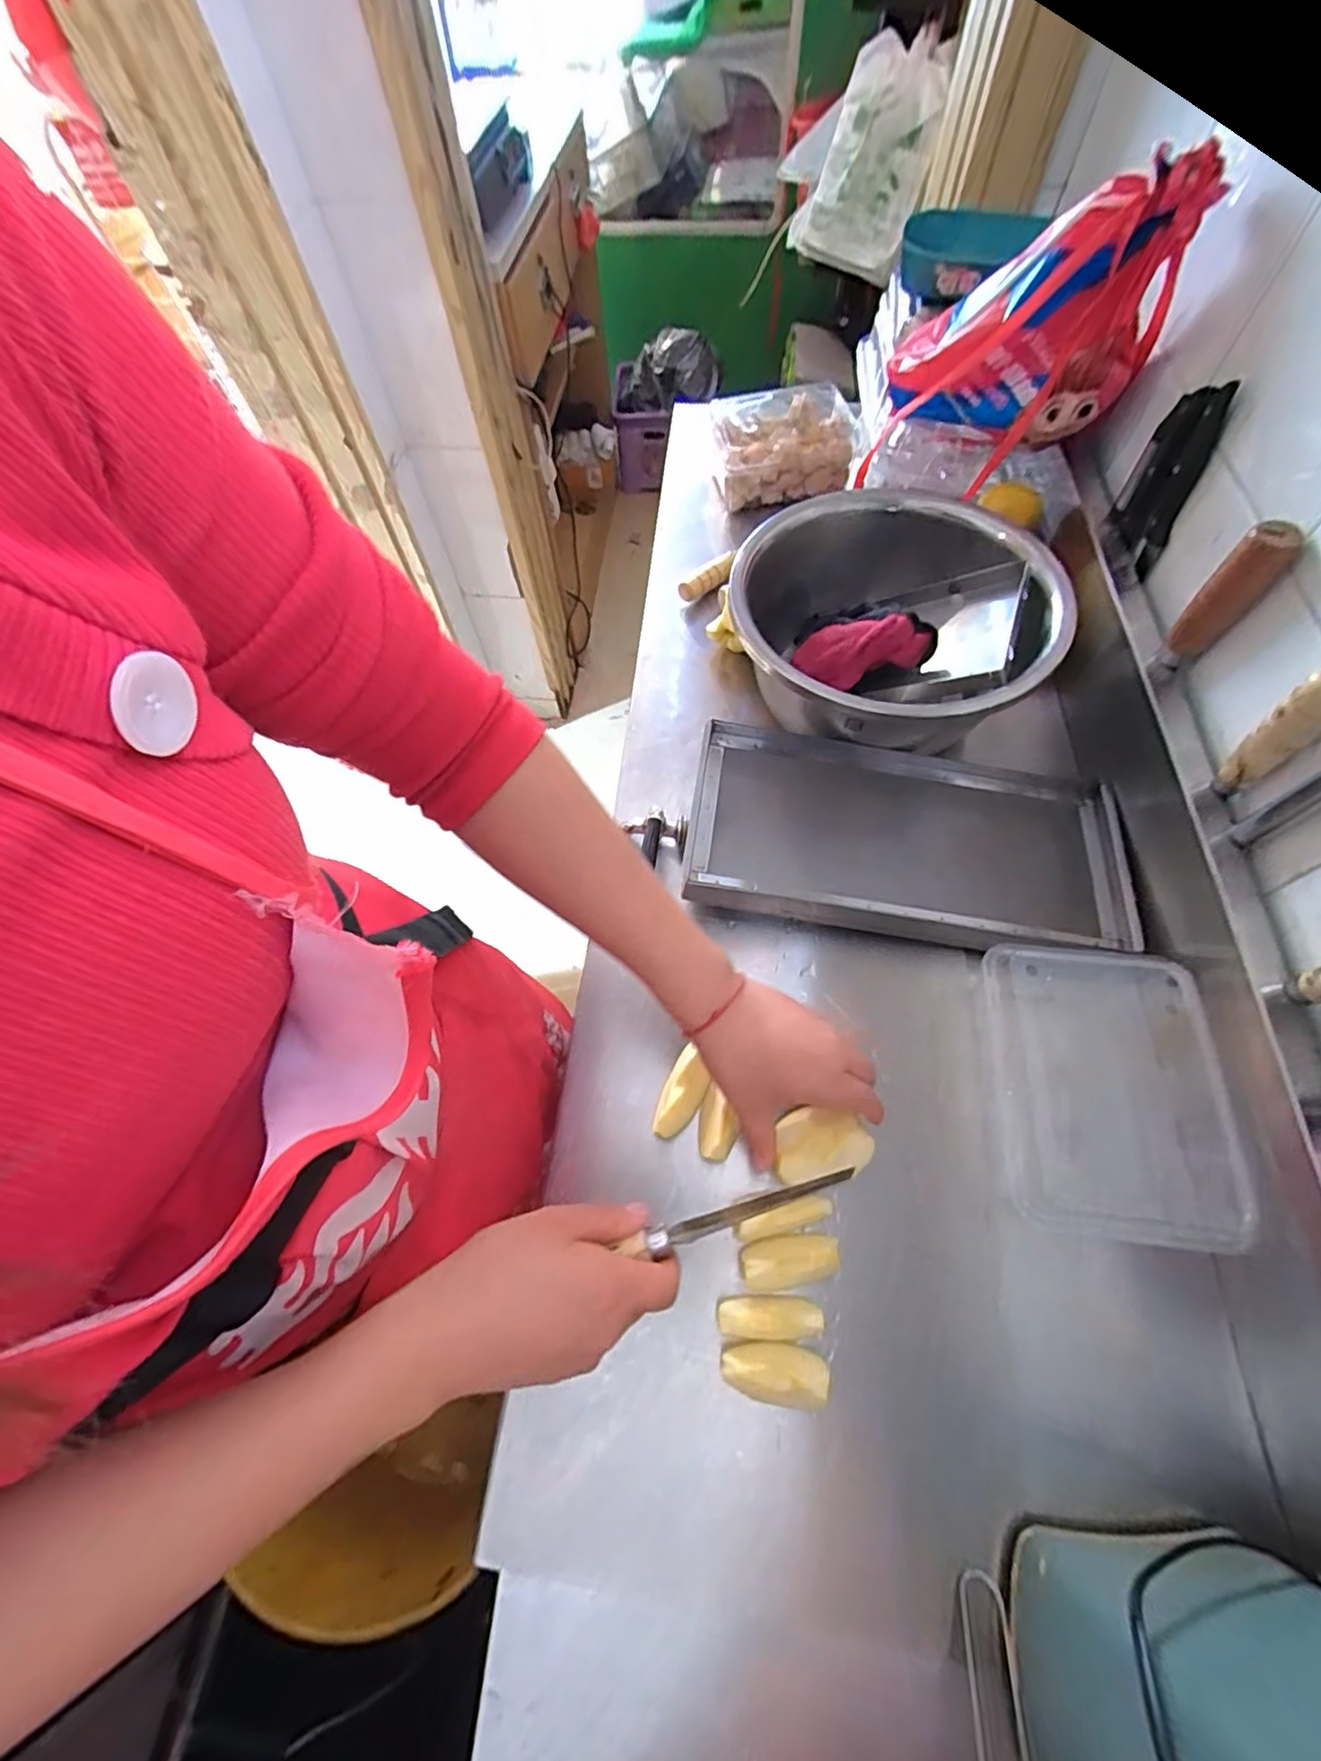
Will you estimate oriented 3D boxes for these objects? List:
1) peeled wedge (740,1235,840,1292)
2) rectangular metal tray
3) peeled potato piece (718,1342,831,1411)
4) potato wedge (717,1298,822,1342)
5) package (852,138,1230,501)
[{"bbox_3d":[0.081,0.240,0.387,0.060,0.029,0.027,-7,64,1],"label":"peeled wedge"},{"bbox_3d":[0.198,-0.032,0.496,0.341,0.061,0.168,7,65,7],"label":"rectangular metal tray"},{"bbox_3d":[0.066,0.289,0.359,0.059,0.030,0.031,9,65,8],"label":"peeled potato piece"},{"bbox_3d":[0.065,0.264,0.374,0.059,0.029,0.023,3,64,5],"label":"potato wedge"},{"bbox_3d":[0.322,-0.489,0.559,0.215,0.205,0.090,22,65,14],"label":"package"}]

